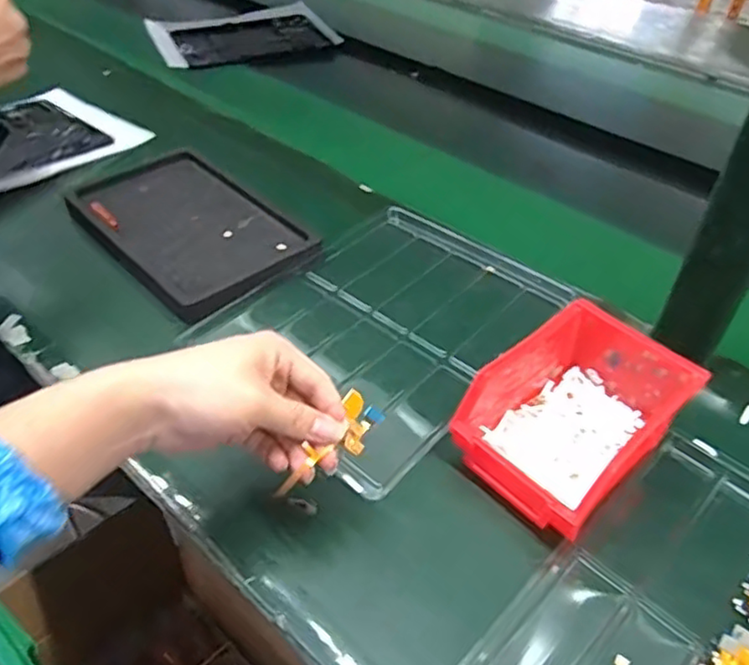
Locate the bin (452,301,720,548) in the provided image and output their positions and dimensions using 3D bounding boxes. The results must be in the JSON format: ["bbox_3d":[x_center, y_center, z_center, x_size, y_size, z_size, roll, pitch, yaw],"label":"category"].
[{"bbox_3d":[0.138,0.056,0.449,0.144,0.069,0.102,-31,52,-32],"label":"bin"}]

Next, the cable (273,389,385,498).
[{"bbox_3d":[-0.029,0.071,0.391,0.079,0.013,0.026,-41,53,-8],"label":"cable"}]

